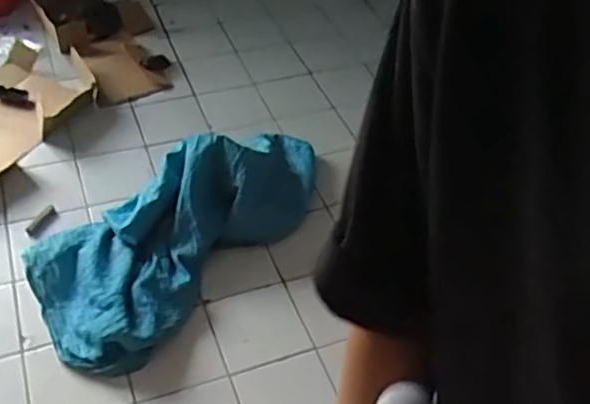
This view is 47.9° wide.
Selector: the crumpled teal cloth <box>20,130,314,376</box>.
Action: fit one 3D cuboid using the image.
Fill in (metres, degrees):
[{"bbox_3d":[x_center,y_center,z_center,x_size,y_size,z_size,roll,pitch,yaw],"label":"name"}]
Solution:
[{"bbox_3d":[-0.249,0.017,1.626,0.402,0.197,0.861,35,52,25],"label":"crumpled teal cloth"}]

